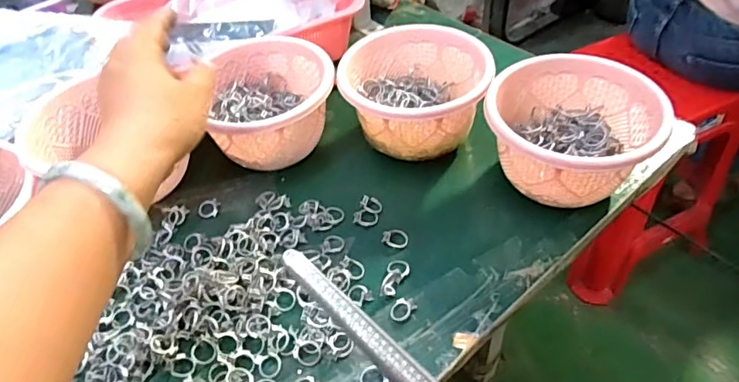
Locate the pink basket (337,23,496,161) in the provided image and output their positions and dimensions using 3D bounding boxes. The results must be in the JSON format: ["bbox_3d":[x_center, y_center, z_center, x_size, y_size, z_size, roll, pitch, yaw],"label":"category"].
[{"bbox_3d":[0.048,-0.095,0.530,0.145,0.091,0.132,10,48,14],"label":"pink basket"}]

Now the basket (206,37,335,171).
[{"bbox_3d":[-0.104,-0.091,0.531,0.132,0.076,0.131,-8,46,-3],"label":"basket"}]

